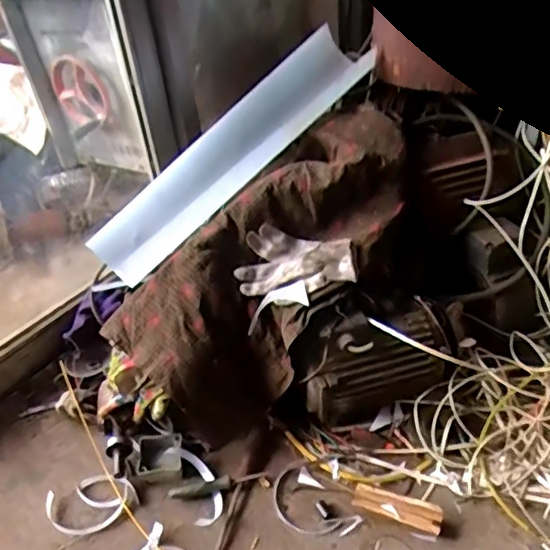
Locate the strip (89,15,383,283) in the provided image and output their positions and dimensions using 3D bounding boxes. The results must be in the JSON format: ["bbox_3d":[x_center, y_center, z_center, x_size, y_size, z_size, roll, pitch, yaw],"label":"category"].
[{"bbox_3d":[-0.070,-0.224,1.076,0.620,0.081,0.136,-44,49,-8],"label":"strip"}]

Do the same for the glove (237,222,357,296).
[{"bbox_3d":[0.030,-0.025,0.957,0.190,0.057,0.112,-7,55,13],"label":"glove"}]

